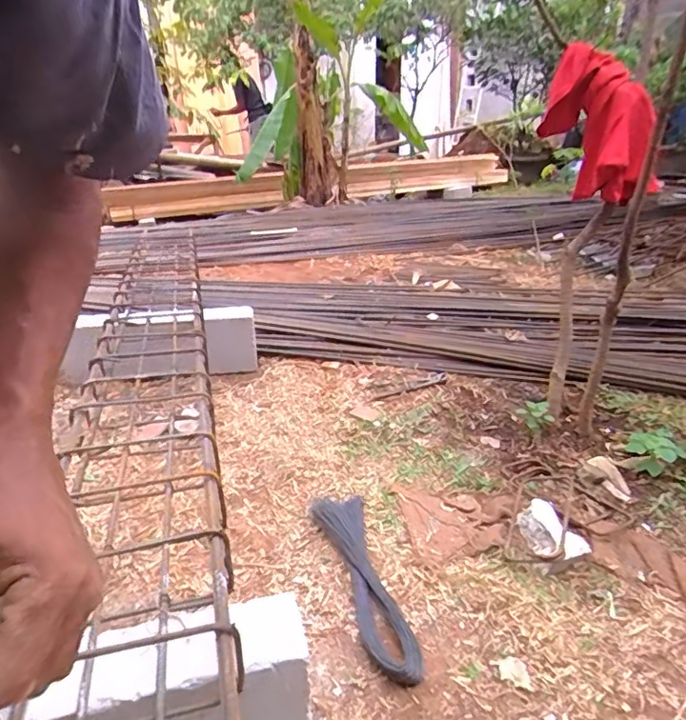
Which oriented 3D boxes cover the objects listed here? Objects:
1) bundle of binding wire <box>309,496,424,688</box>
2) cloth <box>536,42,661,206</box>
[{"bbox_3d":[0.046,0.384,1.002,0.109,0.043,0.452,-9,28,-16],"label":"bundle of binding wire"},{"bbox_3d":[0.598,-0.536,1.273,0.255,0.312,0.361,6,27,12],"label":"cloth"}]

